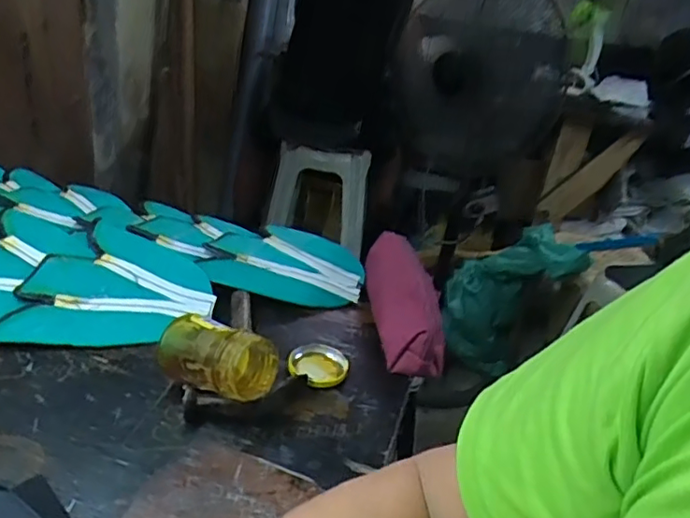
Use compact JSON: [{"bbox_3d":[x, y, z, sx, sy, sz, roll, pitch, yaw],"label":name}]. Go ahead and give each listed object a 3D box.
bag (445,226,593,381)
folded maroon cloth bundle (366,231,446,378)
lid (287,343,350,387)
[{"bbox_3d":[0.447,0.086,1.607,0.256,0.466,0.217,34,32,3],"label":"bag"},{"bbox_3d":[0.066,0.042,0.678,0.063,0.070,0.215,2,29,-11],"label":"folded maroon cloth bundle"},{"bbox_3d":[-0.027,0.107,0.597,0.059,0.010,0.056,6,28,-3],"label":"lid"}]

